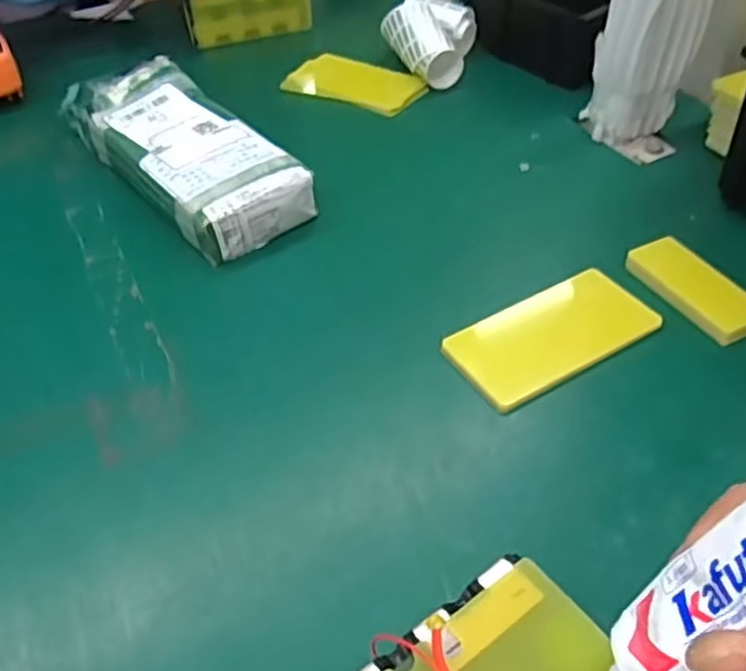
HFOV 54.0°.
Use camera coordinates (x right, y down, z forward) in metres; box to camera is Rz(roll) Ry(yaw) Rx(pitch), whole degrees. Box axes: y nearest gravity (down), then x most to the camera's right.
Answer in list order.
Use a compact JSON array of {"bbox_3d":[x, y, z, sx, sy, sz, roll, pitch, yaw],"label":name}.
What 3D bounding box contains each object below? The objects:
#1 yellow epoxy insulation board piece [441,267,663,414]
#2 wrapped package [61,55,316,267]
[{"bbox_3d":[0.120,-0.001,0.490,0.135,0.009,0.067,-24,48,-18],"label":"yellow epoxy insulation board piece"},{"bbox_3d":[-0.172,-0.167,0.652,0.109,0.052,0.285,-32,51,-25],"label":"wrapped package"}]

